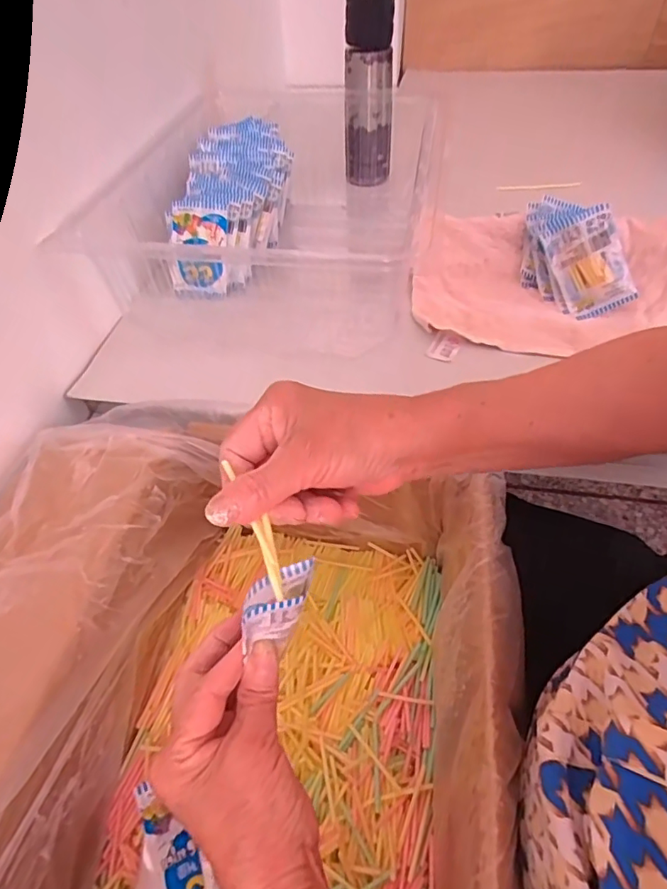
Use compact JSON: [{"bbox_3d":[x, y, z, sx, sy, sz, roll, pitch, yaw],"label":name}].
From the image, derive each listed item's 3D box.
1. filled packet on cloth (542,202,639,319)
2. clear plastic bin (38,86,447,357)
[{"bbox_3d":[0.270,-0.188,0.542,0.065,0.101,0.015,-19,15,30],"label":"filled packet on cloth"},{"bbox_3d":[-0.064,-0.302,0.632,0.314,0.148,0.450,3,49,10],"label":"clear plastic bin"}]

